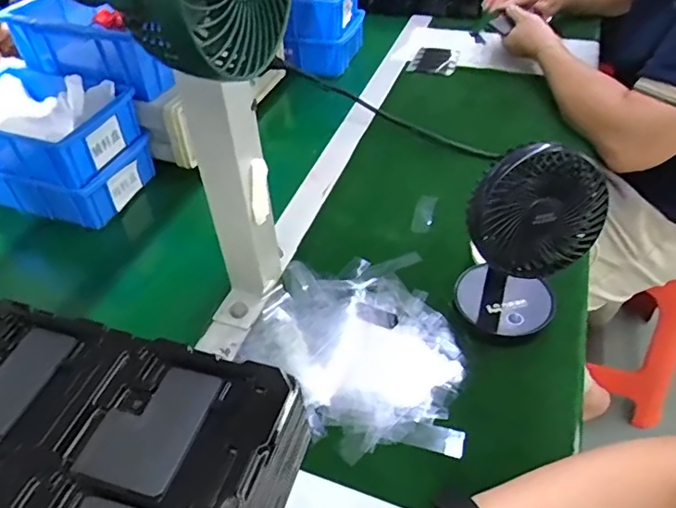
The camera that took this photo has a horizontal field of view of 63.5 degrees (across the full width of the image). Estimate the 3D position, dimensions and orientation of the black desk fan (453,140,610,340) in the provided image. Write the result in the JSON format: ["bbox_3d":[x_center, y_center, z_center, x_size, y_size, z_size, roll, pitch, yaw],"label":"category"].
[{"bbox_3d":[0.158,0.002,0.468,0.099,0.192,0.078,17,48,20],"label":"black desk fan"}]

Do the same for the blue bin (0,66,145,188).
[{"bbox_3d":[-0.363,-0.161,0.666,0.208,0.060,0.143,13,46,16],"label":"blue bin"}]

